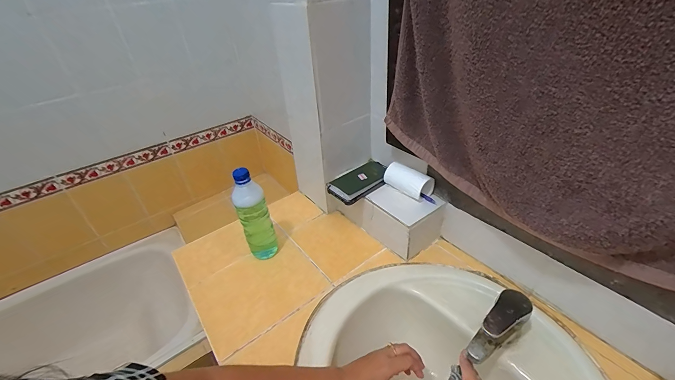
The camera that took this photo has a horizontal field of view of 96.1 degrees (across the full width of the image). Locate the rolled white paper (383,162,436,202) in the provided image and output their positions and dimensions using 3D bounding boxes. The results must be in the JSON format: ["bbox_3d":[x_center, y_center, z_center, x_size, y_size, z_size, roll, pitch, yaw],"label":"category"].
[{"bbox_3d":[0.163,-0.023,0.693,0.059,0.055,0.102,-28,42,-28],"label":"rolled white paper"}]

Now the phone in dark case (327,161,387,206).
[{"bbox_3d":[0.053,-0.024,0.735,0.149,0.020,0.095,-35,43,-24],"label":"phone in dark case"}]

